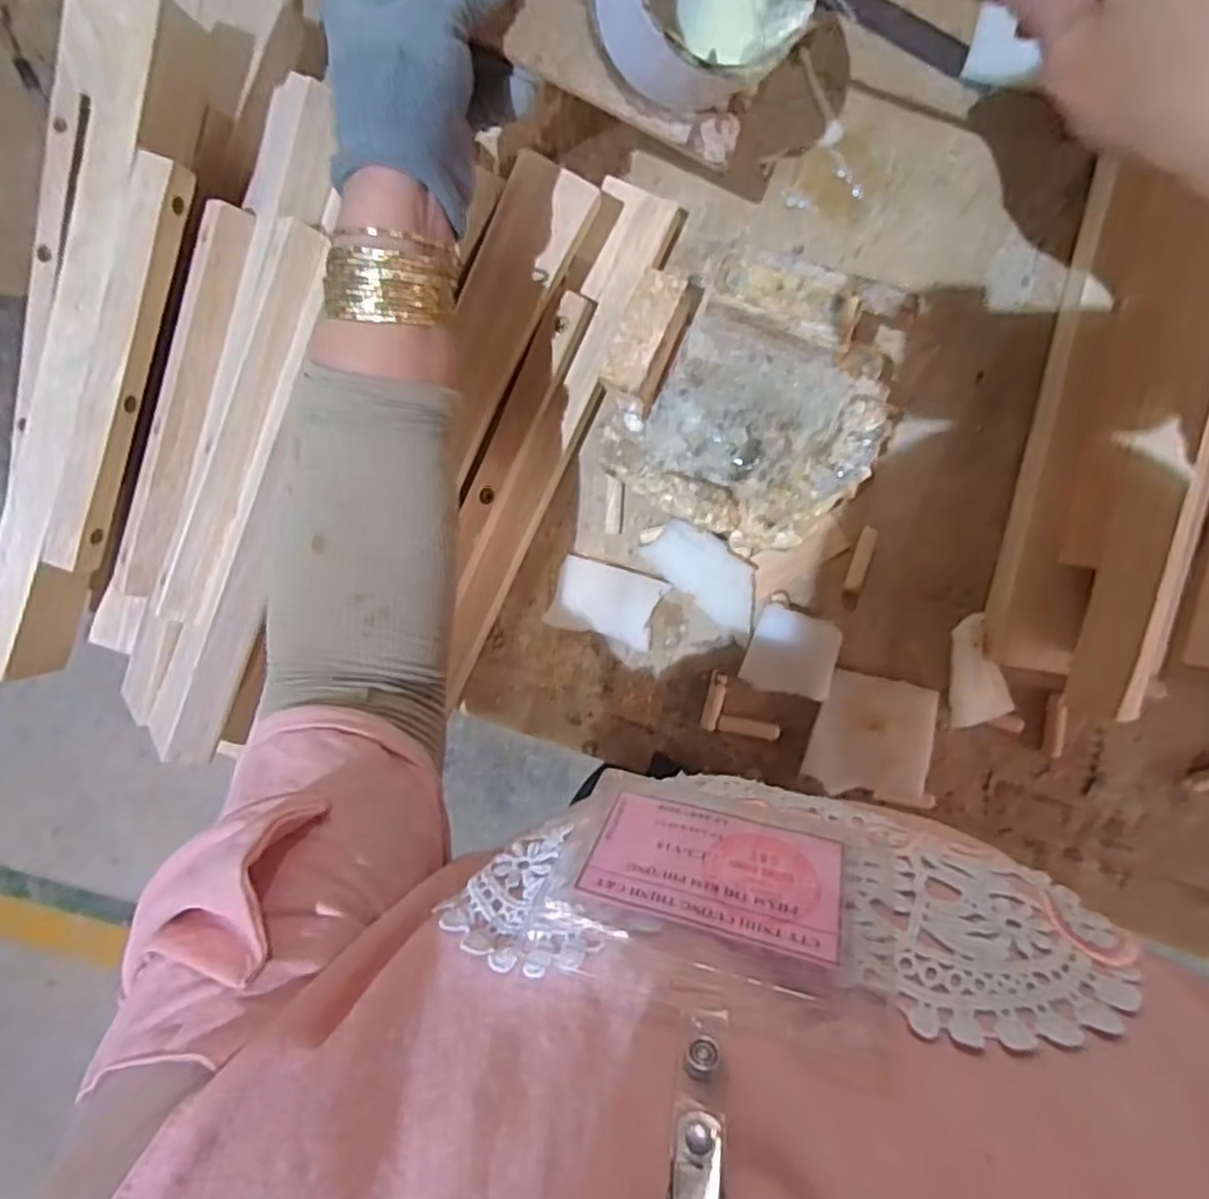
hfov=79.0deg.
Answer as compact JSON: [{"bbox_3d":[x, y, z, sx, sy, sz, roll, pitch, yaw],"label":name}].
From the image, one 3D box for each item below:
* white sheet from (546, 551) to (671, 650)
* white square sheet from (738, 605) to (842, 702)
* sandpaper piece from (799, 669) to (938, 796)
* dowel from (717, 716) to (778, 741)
[{"bbox_3d":[0.001,0.002,0.477,0.068,0.011,0.048,16,97,6],"label":"white sheet"},{"bbox_3d":[0.118,0.036,0.458,0.054,0.007,0.054,20,112,11],"label":"white square sheet"},{"bbox_3d":[0.168,0.086,0.460,0.070,0.008,0.073,10,97,7],"label":"sandpaper piece"},{"bbox_3d":[0.094,0.084,0.477,0.039,0.007,0.012,10,97,7],"label":"dowel"}]

